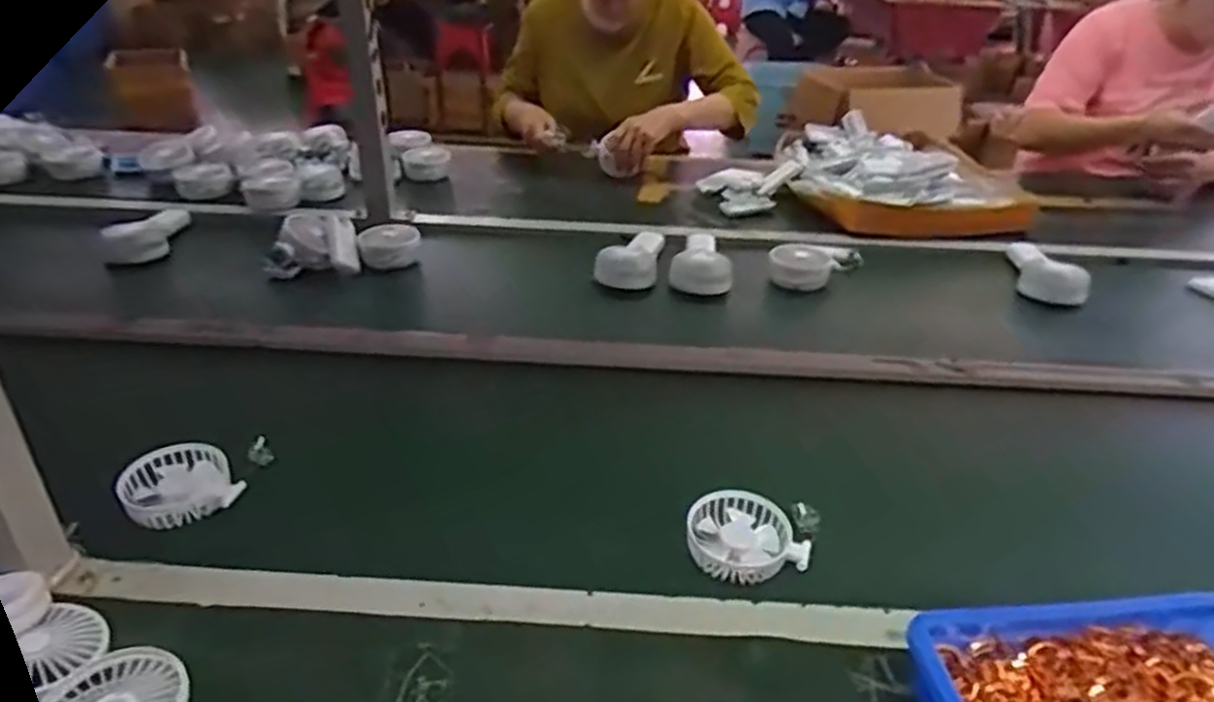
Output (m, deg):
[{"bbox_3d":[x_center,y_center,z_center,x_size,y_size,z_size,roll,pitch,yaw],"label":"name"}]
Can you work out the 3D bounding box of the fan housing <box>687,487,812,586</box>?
[{"bbox_3d":[0.124,0.164,0.690,0.101,0.034,0.082,5,32,4],"label":"fan housing"}]

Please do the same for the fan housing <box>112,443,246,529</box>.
[{"bbox_3d":[-0.400,0.129,0.727,0.088,0.034,0.097,-25,42,-37],"label":"fan housing"}]

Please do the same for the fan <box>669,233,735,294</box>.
[{"bbox_3d":[0.142,-0.136,1.145,0.091,0.043,0.150,8,32,8],"label":"fan"}]

